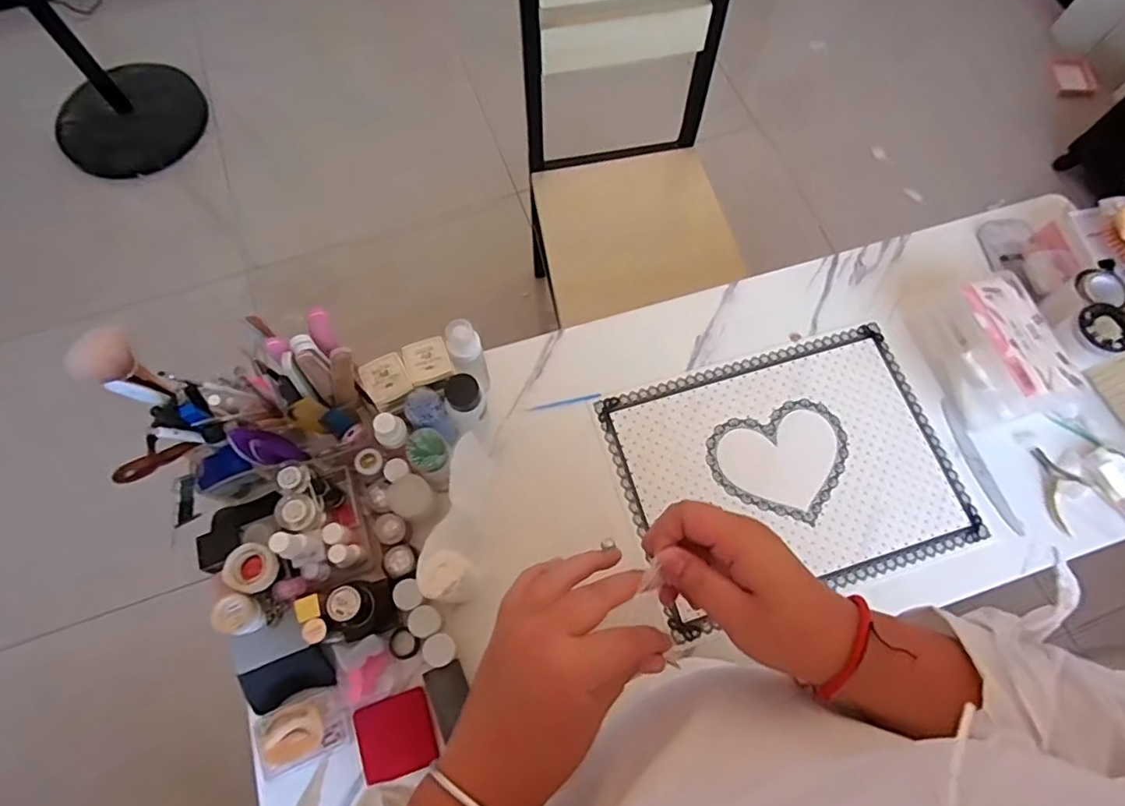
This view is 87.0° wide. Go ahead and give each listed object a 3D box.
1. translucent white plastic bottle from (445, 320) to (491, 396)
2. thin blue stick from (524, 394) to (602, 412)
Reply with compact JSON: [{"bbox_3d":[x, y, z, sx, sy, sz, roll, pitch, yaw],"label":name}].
[{"bbox_3d":[-0.103,-0.047,0.661,0.034,0.124,0.037,-19,71,-8],"label":"translucent white plastic bottle"},{"bbox_3d":[0.001,0.000,0.728,0.093,0.006,0.007,-10,70,-5],"label":"thin blue stick"}]

